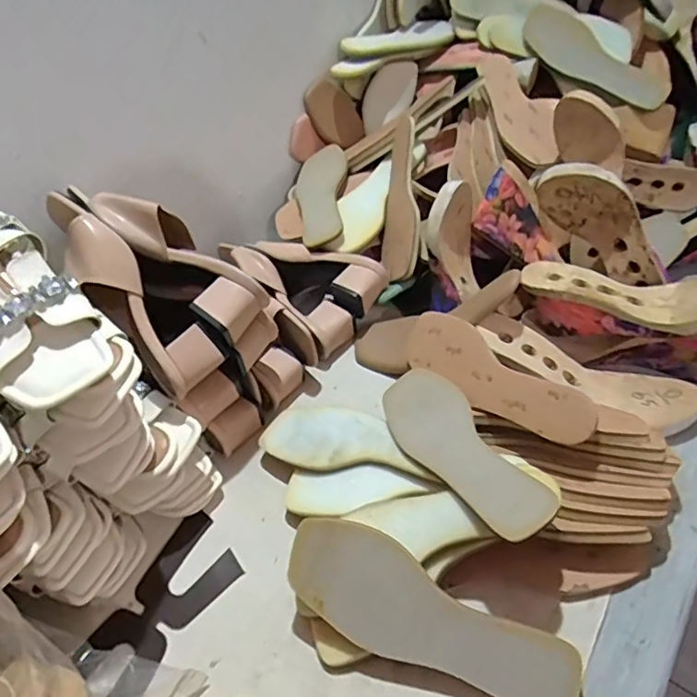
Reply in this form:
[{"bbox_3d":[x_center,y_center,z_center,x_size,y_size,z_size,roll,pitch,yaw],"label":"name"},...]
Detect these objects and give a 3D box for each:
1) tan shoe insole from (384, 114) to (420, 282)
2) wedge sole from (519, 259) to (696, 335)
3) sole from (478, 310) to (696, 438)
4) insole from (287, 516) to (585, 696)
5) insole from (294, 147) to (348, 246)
[{"bbox_3d":[0.070,-0.205,0.788,0.020,0.069,0.230,14,72,-32],"label":"tan shoe insole"},{"bbox_3d":[0.319,-0.072,0.644,0.232,0.044,0.083,13,49,20],"label":"wedge sole"},{"bbox_3d":[0.265,0.025,0.632,0.250,0.044,0.078,23,50,3],"label":"sole"},{"bbox_3d":[0.063,0.225,0.468,0.246,0.008,0.082,27,77,15],"label":"insole"},{"bbox_3d":[-0.045,-0.225,0.836,0.082,0.018,0.226,-16,50,20],"label":"insole"}]

